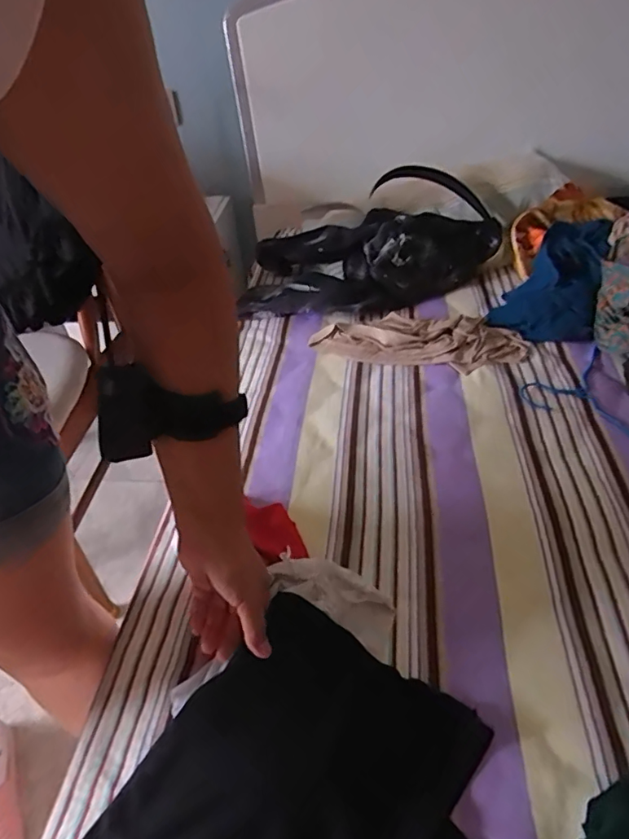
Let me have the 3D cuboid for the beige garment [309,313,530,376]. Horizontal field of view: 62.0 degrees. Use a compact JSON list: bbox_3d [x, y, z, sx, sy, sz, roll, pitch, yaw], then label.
[{"bbox_3d":[0.182,-0.142,0.932,0.362,0.035,0.124,7,43,14],"label":"beige garment"}]

